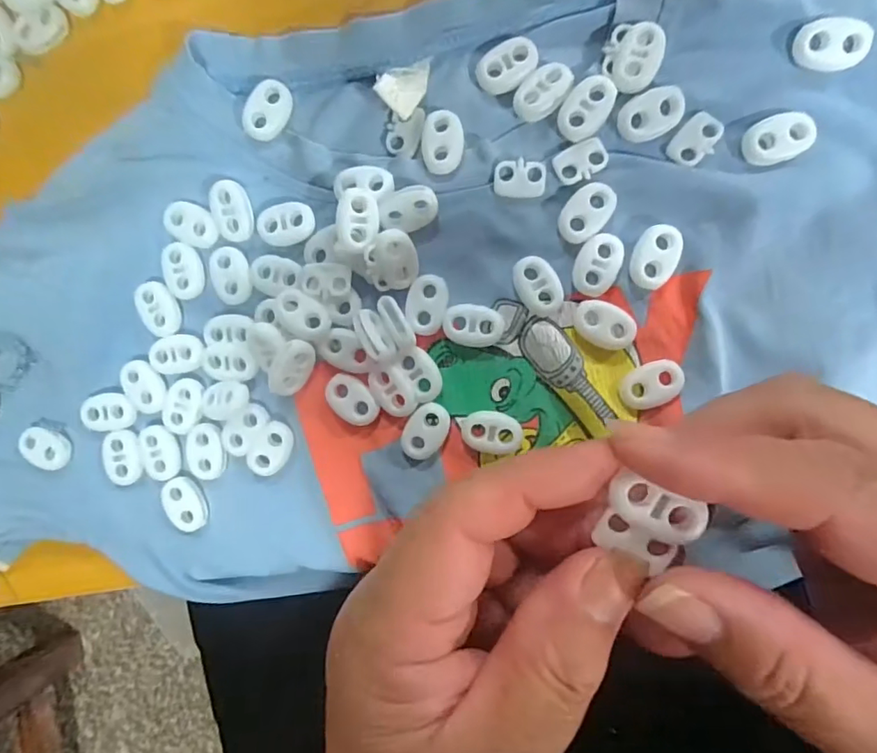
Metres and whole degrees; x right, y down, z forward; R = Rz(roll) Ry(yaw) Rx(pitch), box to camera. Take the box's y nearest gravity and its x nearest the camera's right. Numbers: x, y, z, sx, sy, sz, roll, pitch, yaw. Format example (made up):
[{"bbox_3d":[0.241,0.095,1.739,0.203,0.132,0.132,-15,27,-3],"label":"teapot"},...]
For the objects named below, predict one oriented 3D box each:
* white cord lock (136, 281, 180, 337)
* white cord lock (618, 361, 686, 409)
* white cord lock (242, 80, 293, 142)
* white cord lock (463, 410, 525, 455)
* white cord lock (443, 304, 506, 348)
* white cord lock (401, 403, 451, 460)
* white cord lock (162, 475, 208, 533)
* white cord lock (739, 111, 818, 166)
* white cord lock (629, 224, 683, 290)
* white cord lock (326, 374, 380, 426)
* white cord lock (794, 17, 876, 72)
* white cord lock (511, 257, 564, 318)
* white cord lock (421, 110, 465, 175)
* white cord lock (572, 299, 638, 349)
[{"bbox_3d":[-0.111,-0.027,0.212,0.014,0.005,0.022,-18,91,8],"label":"white cord lock"},{"bbox_3d":[0.076,0.003,0.190,0.022,0.006,0.014,-21,91,8],"label":"white cord lock"},{"bbox_3d":[-0.064,-0.099,0.199,0.013,0.006,0.022,30,97,4],"label":"white cord lock"},{"bbox_3d":[0.020,0.021,0.199,0.022,0.006,0.015,7,95,7],"label":"white cord lock"},{"bbox_3d":[0.013,-0.019,0.197,0.022,0.005,0.015,6,95,7],"label":"white cord lock"},{"bbox_3d":[-0.005,0.020,0.200,0.014,0.005,0.021,27,97,4],"label":"white cord lock"},{"bbox_3d":[-0.102,0.051,0.213,0.015,0.004,0.022,-27,90,8],"label":"white cord lock"},{"bbox_3d":[0.115,-0.080,0.181,0.021,0.006,0.015,-21,91,8],"label":"white cord lock"},{"bbox_3d":[0.076,-0.042,0.187,0.015,0.004,0.022,28,97,4],"label":"white cord lock"},{"bbox_3d":[-0.033,0.009,0.201,0.022,0.004,0.015,41,98,3],"label":"white cord lock"},{"bbox_3d":[0.130,-0.109,0.174,0.023,0.005,0.013,4,94,7],"label":"white cord lock"},{"bbox_3d":[0.036,-0.032,0.192,0.015,0.005,0.022,-24,91,8],"label":"white cord lock"},{"bbox_3d":[0.001,-0.085,0.194,0.015,0.004,0.022,2,94,7],"label":"white cord lock"},{"bbox_3d":[0.060,-0.019,0.191,0.023,0.005,0.016,18,96,5],"label":"white cord lock"}]

